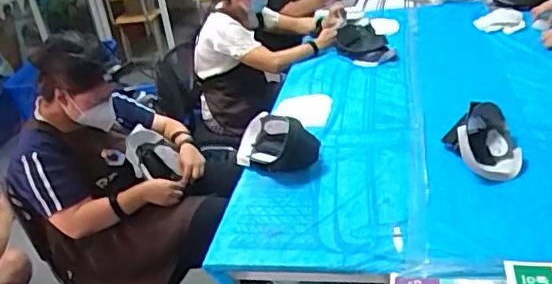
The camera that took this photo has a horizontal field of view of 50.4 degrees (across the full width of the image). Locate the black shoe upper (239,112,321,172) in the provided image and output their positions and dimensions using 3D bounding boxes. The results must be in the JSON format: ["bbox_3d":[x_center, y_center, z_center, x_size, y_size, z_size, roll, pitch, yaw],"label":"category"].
[{"bbox_3d":[-0.002,0.012,1.693,0.264,0.090,0.166,12,62,30],"label":"black shoe upper"}]

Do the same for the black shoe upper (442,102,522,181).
[{"bbox_3d":[0.550,0.001,1.562,0.179,0.110,0.249,-3,27,10],"label":"black shoe upper"}]

